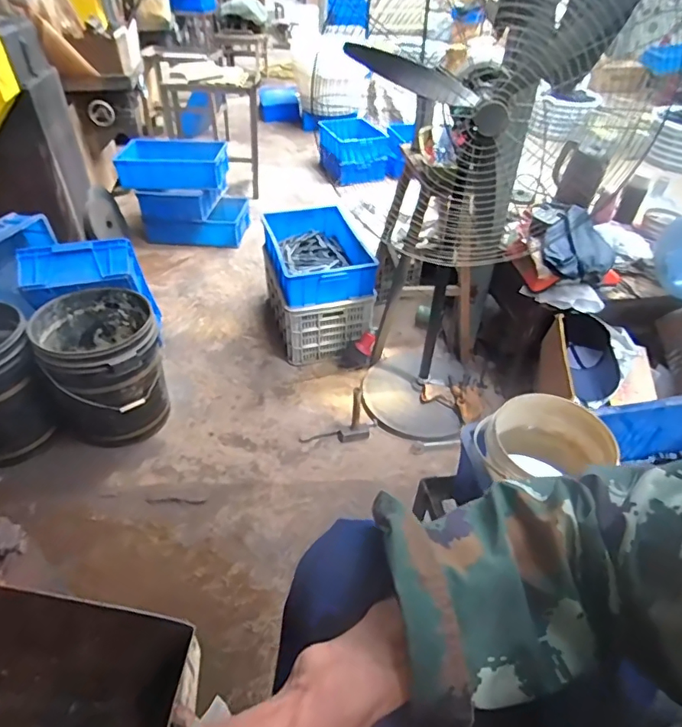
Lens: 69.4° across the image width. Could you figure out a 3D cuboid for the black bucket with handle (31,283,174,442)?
[{"bbox_3d":[-0.788,0.036,1.660,0.357,0.434,0.357,1,41,-1],"label":"black bucket with handle"}]

